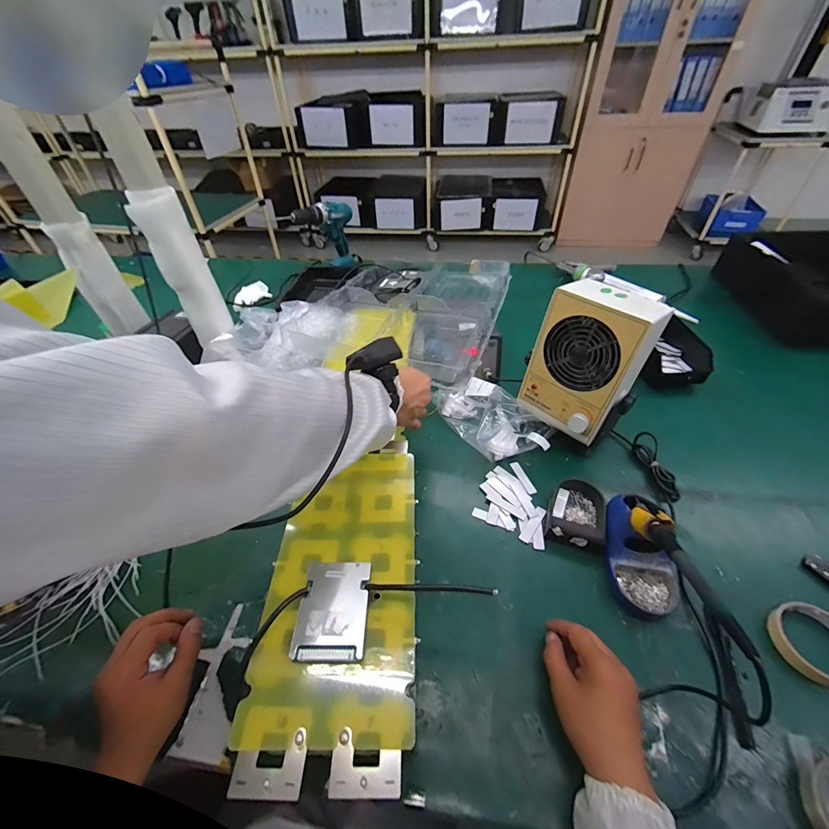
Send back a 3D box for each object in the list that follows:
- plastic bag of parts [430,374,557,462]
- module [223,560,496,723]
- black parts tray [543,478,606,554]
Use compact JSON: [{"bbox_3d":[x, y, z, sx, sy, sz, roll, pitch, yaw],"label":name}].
[{"bbox_3d":[0.131,0.001,0.659,0.228,0.061,0.114,32,55,29],"label":"plastic bag of parts"},{"bbox_3d":[-0.052,0.167,0.328,0.222,0.017,0.085,-19,47,-10],"label":"module"},{"bbox_3d":[0.241,0.140,0.541,0.076,0.031,0.117,15,49,17],"label":"black parts tray"}]

